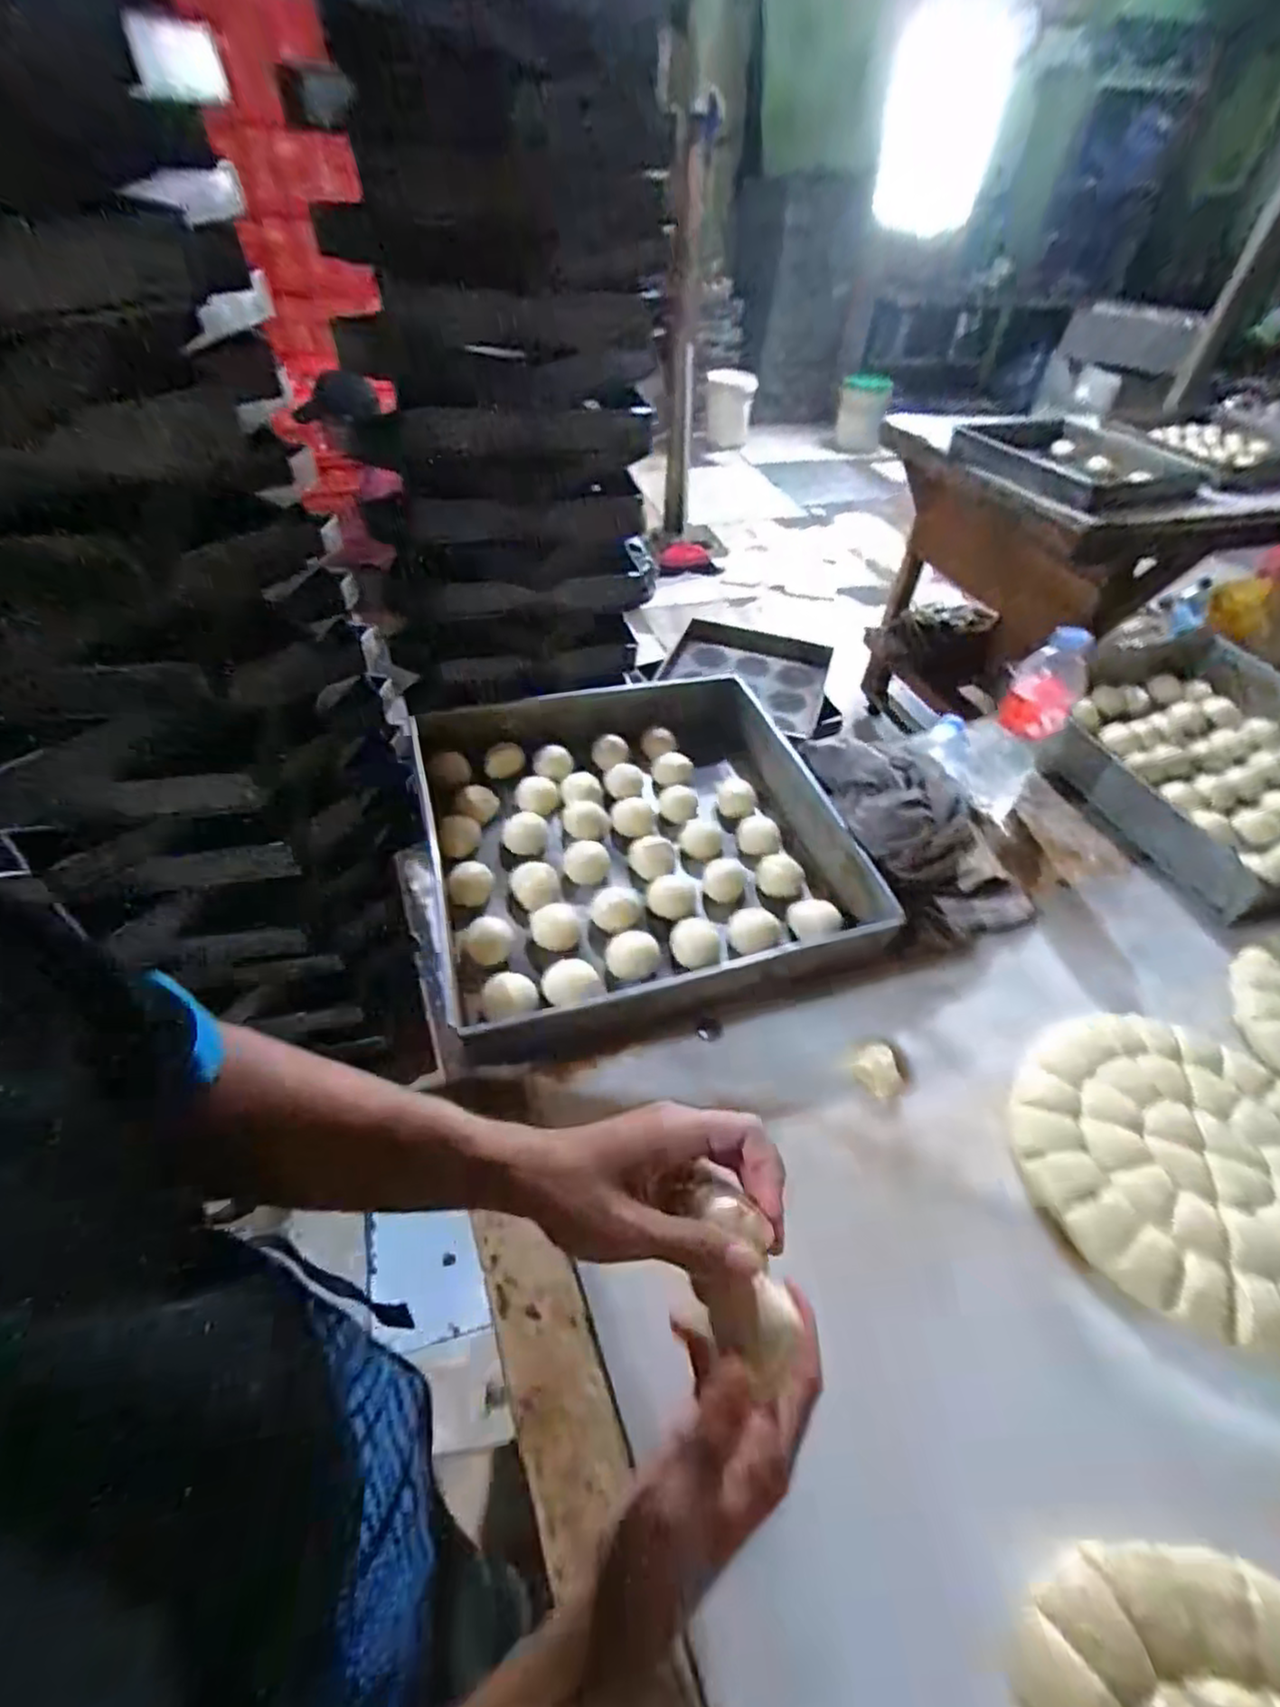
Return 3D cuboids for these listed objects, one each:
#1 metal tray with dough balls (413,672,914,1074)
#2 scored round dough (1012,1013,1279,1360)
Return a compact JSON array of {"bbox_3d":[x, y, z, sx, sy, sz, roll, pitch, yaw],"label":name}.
[{"bbox_3d":[-0.014,-0.031,0.746,0.405,0.094,0.437,-11,49,-13],"label":"metal tray with dough balls"},{"bbox_3d":[0.444,0.238,0.555,0.263,0.015,0.247,2,47,-2],"label":"scored round dough"}]

